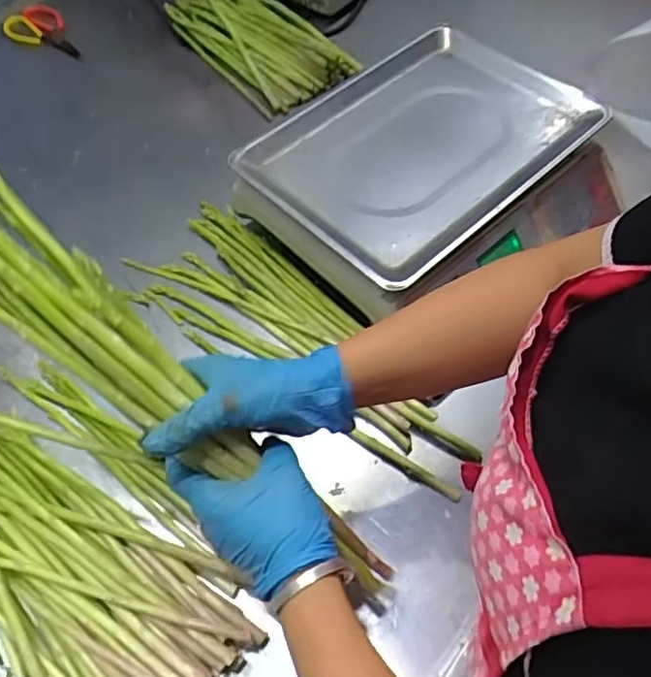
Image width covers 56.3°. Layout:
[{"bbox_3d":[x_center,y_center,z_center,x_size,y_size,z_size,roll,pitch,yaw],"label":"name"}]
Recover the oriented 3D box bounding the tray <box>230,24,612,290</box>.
[{"bbox_3d":[0.110,-0.212,0.637,0.353,0.021,0.236,-38,64,-20],"label":"tray"}]

